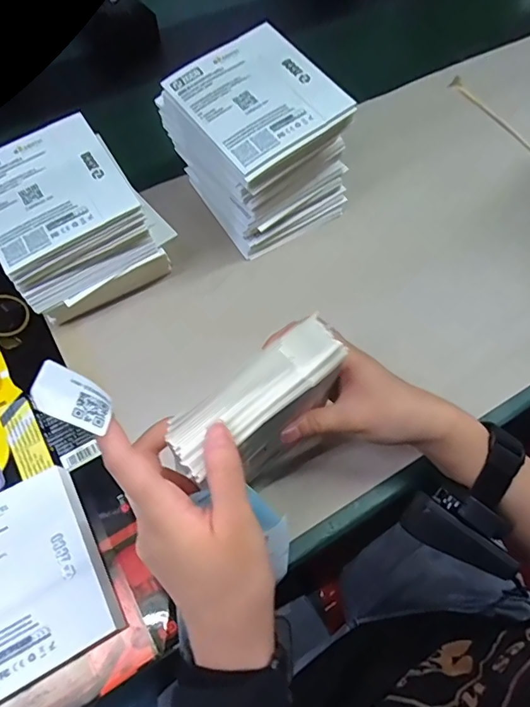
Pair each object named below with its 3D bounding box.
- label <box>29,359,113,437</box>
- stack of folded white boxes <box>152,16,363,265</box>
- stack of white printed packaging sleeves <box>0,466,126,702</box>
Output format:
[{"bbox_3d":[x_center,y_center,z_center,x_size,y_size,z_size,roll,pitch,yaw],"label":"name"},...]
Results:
[{"bbox_3d":[-0.093,0.021,0.229,0.038,0.004,0.029,31,35,-25],"label":"label"},{"bbox_3d":[-0.005,-0.189,0.438,0.118,0.127,0.129,-35,69,-17],"label":"stack of folded white boxes"},{"bbox_3d":[-0.172,0.156,0.317,0.117,0.020,0.120,-26,67,-14],"label":"stack of white printed packaging sleeves"}]

